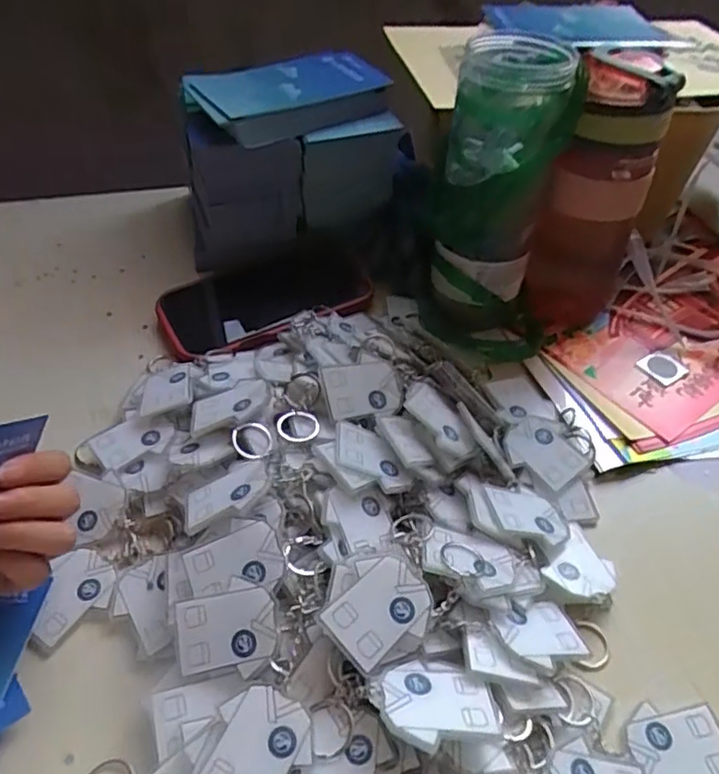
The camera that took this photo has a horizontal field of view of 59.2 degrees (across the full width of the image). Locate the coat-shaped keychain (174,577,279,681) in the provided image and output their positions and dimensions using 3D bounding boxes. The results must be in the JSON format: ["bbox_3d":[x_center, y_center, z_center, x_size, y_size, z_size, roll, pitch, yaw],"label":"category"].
[{"bbox_3d":[-0.065,0.120,0.310,0.048,0.004,0.043,-15,67,0],"label":"coat-shaped keychain"}]

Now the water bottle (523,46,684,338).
[{"bbox_3d":[0.184,-0.145,0.495,0.071,0.186,0.084,34,54,26],"label":"water bottle"}]

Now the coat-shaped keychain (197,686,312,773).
[{"bbox_3d":[-0.045,0.160,0.279,0.040,0.004,0.049,29,61,9],"label":"coat-shaped keychain"}]

